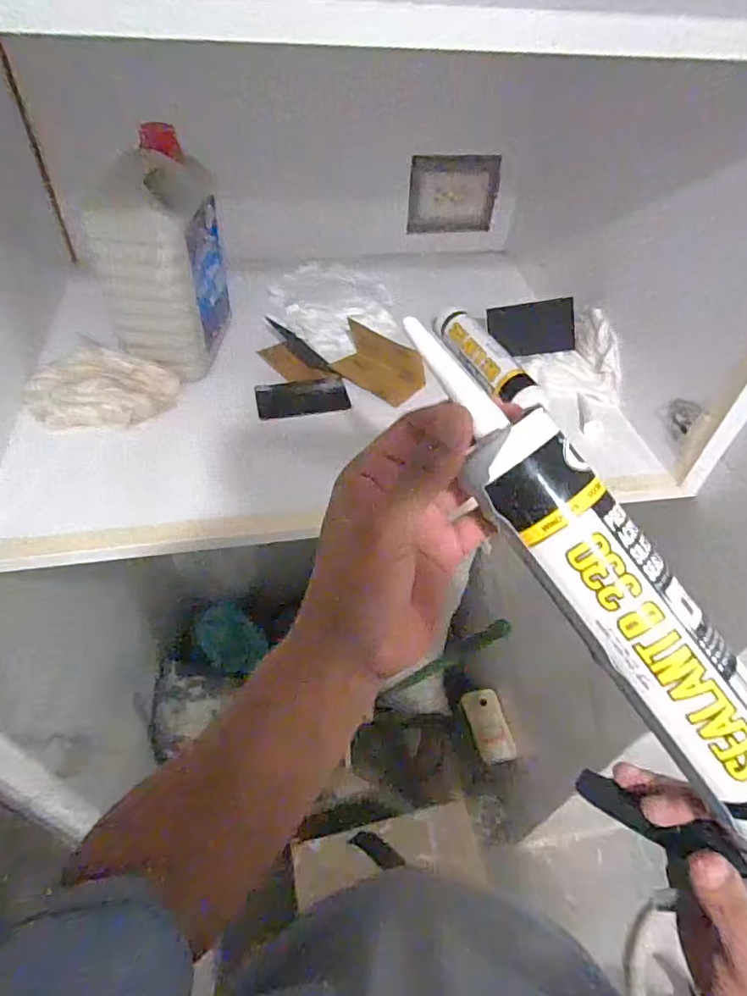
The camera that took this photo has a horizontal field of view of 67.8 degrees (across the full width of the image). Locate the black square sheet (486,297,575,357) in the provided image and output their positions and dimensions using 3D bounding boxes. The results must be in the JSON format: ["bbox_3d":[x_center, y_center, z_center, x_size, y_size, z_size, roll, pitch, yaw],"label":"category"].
[{"bbox_3d":[0.216,-0.232,0.766,0.112,0.067,0.008,-2,19,19],"label":"black square sheet"}]

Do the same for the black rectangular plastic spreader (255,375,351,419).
[{"bbox_3d":[-0.091,-0.129,0.713,0.114,0.009,0.061,-9,49,-12],"label":"black rectangular plastic spreader"}]

